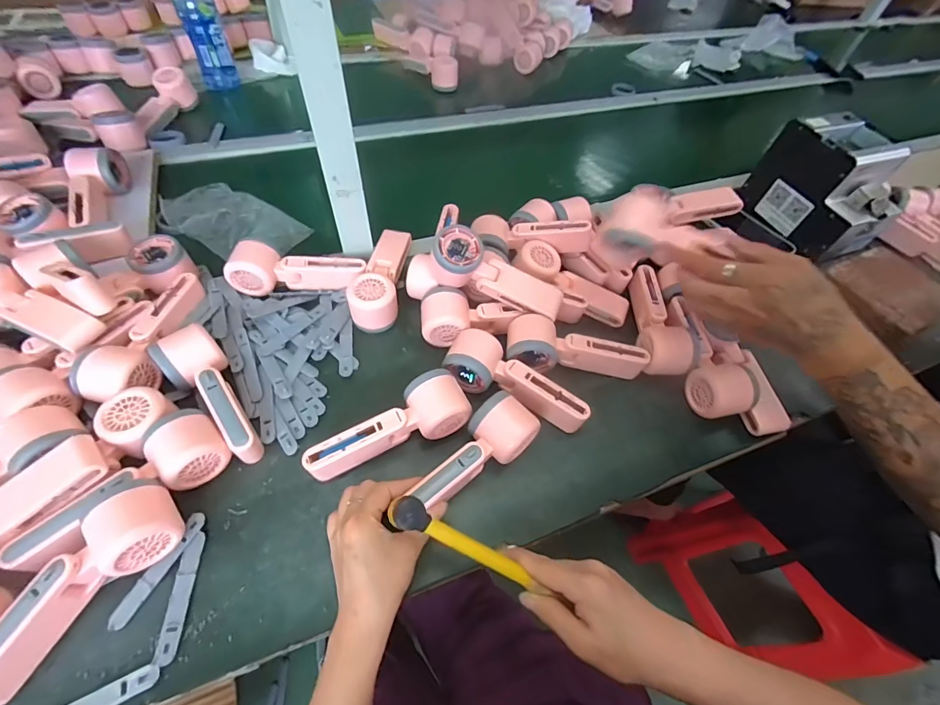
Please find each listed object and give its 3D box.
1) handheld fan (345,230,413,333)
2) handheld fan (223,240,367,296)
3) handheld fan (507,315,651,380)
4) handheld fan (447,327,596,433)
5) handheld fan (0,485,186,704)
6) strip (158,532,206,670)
[{"bbox_3d":[-0.115,-0.100,0.543,0.054,0.057,0.170,7,54,-1],"label":"handheld fan"},{"bbox_3d":[-0.222,-0.107,0.530,0.169,0.047,0.048,0,54,-6],"label":"handheld fan"},{"bbox_3d":[0.127,0.001,0.500,0.170,0.056,0.057,7,54,-1],"label":"handheld fan"},{"bbox_3d":[0.055,0.032,0.474,0.163,0.059,0.059,19,55,8],"label":"handheld fan"},{"bbox_3d":[-0.315,0.182,0.322,0.055,0.058,0.167,35,58,19],"label":"handheld fan"},{"bbox_3d":[-0.247,0.207,0.351,0.016,0.006,0.095,-2,54,-7],"label":"strip"}]

